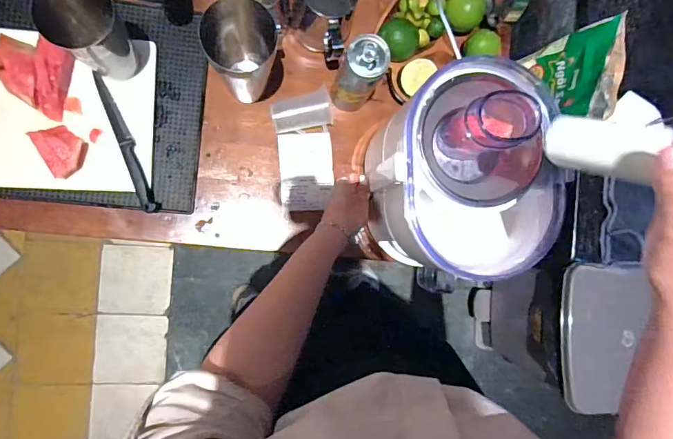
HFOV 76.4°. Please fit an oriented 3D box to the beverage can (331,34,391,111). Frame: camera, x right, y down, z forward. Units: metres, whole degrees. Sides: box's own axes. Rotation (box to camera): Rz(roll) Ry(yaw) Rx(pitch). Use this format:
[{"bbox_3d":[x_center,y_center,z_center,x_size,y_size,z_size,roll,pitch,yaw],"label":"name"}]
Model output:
[{"bbox_3d":[0.029,-0.193,0.587,0.052,0.146,0.054,0,89,-8],"label":"beverage can"}]

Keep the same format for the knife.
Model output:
[{"bbox_3d":[-0.291,-0.105,0.590,0.020,0.008,0.198,-22,92,-8],"label":"knife"}]

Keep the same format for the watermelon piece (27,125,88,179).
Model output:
[{"bbox_3d":[-0.364,-0.093,0.568,0.049,0.032,0.063,-35,94,-8],"label":"watermelon piece"}]

